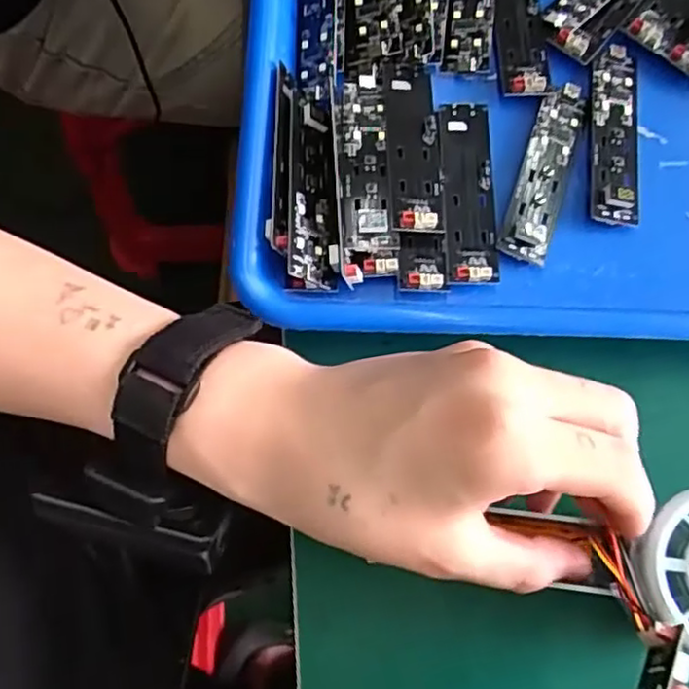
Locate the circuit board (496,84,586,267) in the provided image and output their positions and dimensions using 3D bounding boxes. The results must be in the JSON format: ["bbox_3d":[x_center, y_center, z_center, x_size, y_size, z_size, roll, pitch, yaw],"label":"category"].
[{"bbox_3d":[0.093,-0.082,0.319,0.021,0.004,0.091,17,76,3],"label":"circuit board"}]

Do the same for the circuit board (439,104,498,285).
[{"bbox_3d":[0.057,-0.071,0.315,0.023,0.008,0.091,0,75,-2],"label":"circuit board"}]

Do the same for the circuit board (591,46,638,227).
[{"bbox_3d":[0.128,-0.100,0.324,0.023,0.008,0.091,6,75,0],"label":"circuit board"}]

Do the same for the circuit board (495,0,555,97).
[{"bbox_3d":[0.086,-0.163,0.339,0.022,0.007,0.091,0,76,-2],"label":"circuit board"}]

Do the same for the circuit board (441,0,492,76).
[{"bbox_3d":[0.064,-0.177,0.342,0.022,0.005,0.091,6,75,0],"label":"circuit board"}]

